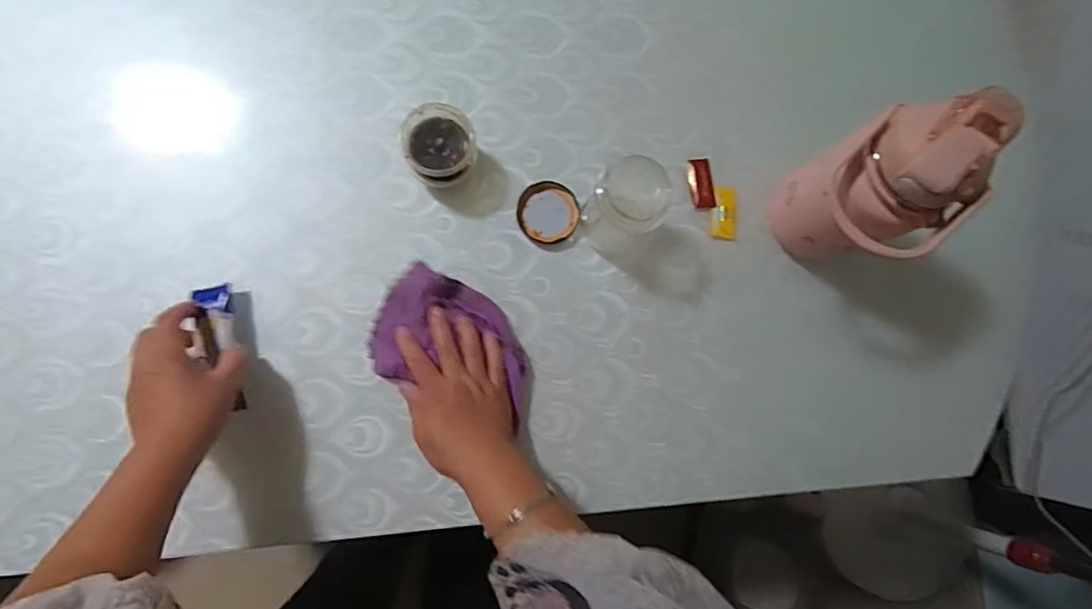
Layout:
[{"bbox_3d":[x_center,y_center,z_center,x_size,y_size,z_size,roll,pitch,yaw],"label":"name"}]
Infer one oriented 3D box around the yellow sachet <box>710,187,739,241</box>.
[{"bbox_3d":[0.196,-0.098,0.602,0.029,0.010,0.057,8,83,-6],"label":"yellow sachet"}]

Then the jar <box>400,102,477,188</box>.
[{"bbox_3d":[-0.105,-0.153,0.548,0.070,0.053,0.073,-2,84,-7],"label":"jar"}]

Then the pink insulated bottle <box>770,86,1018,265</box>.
[{"bbox_3d":[0.284,-0.094,0.487,0.106,0.199,0.107,1,83,-6],"label":"pink insulated bottle"}]

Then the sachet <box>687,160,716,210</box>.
[{"bbox_3d":[0.170,-0.132,0.601,0.028,0.007,0.055,-5,85,-7],"label":"sachet"}]

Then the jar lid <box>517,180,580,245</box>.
[{"bbox_3d":[0.002,-0.097,0.575,0.061,0.009,0.064,1,84,-7],"label":"jar lid"}]

